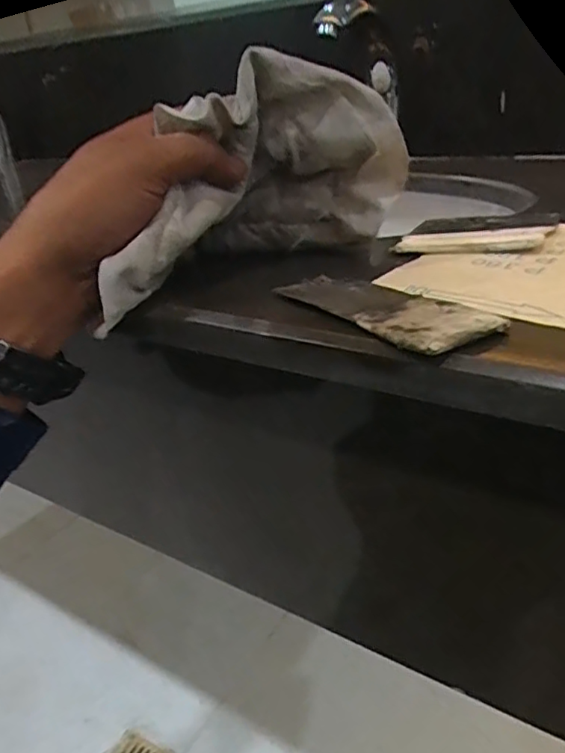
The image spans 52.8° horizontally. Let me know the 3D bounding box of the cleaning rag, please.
[{"bbox_3d":[-0.022,-0.105,0.294,0.159,0.097,0.064,-13,28,-15],"label":"cleaning rag"}]

